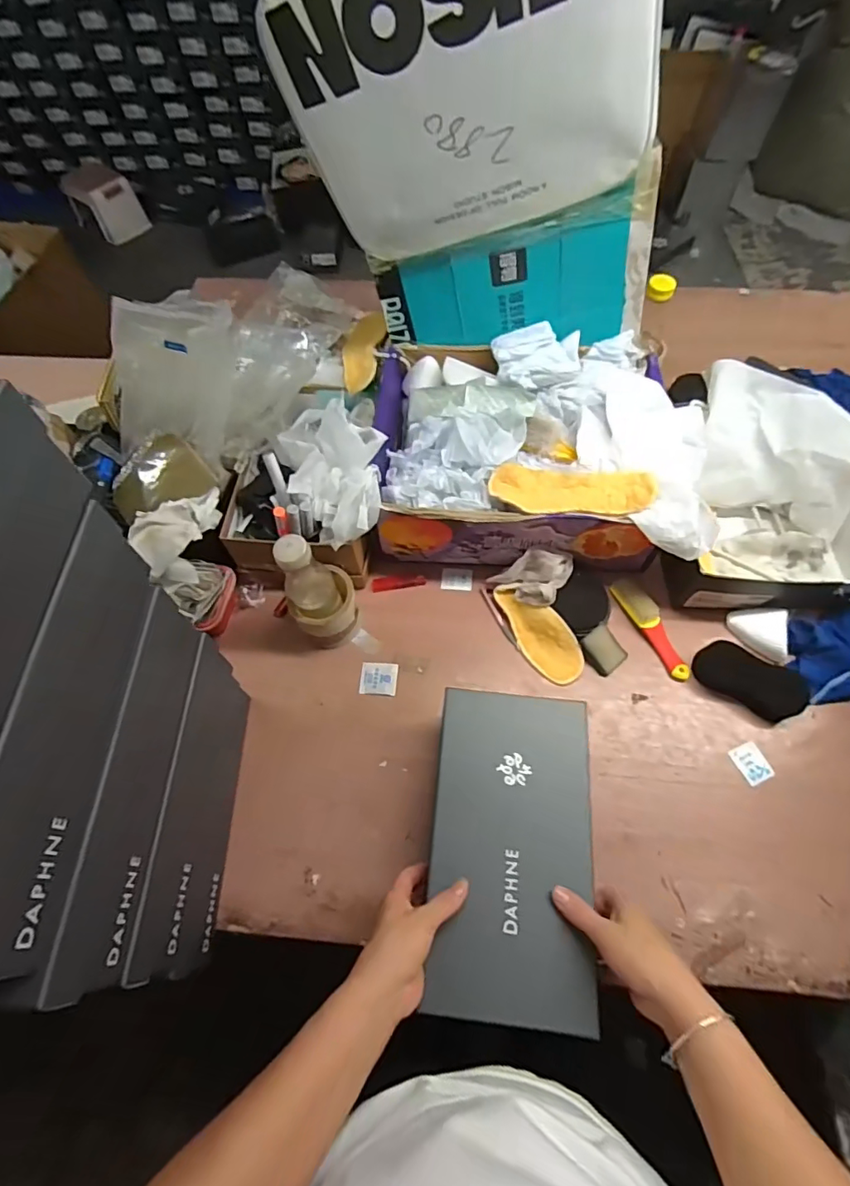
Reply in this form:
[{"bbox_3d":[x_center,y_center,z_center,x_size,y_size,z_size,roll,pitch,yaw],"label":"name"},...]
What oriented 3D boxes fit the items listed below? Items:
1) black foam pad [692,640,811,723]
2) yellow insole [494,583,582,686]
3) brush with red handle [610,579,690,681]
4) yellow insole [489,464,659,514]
[{"bbox_3d":[0.420,0.112,0.687,0.128,0.008,0.067,31,102,18],"label":"black foam pad"},{"bbox_3d":[0.155,0.050,0.726,0.067,0.016,0.159,-35,71,10],"label":"yellow insole"},{"bbox_3d":[0.311,0.046,0.726,0.037,0.021,0.154,-26,64,-11],"label":"brush with red handle"},{"bbox_3d":[0.184,-0.129,0.669,0.198,0.020,0.066,6,63,5],"label":"yellow insole"}]

